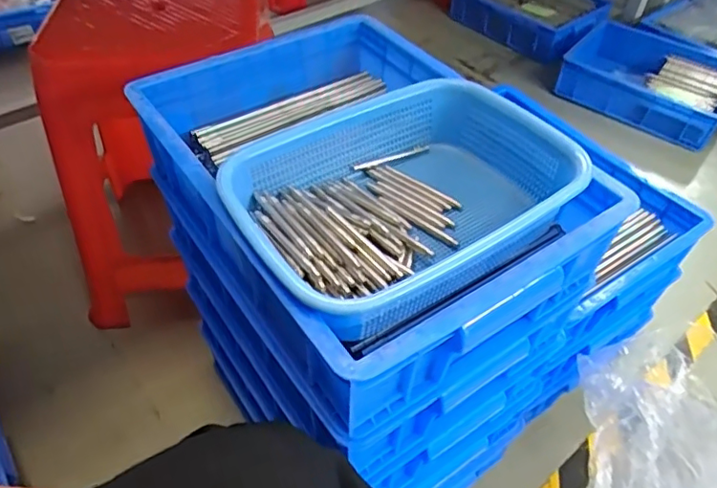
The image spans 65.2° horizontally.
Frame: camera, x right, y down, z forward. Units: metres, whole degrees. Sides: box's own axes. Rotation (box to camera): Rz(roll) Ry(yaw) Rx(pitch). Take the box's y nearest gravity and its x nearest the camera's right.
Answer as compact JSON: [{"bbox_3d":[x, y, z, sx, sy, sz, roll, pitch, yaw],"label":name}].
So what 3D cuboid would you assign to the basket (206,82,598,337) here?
[{"bbox_3d":[0.040,-0.043,0.503,0.292,0.076,0.207,-27,54,-24],"label":"basket"}]

